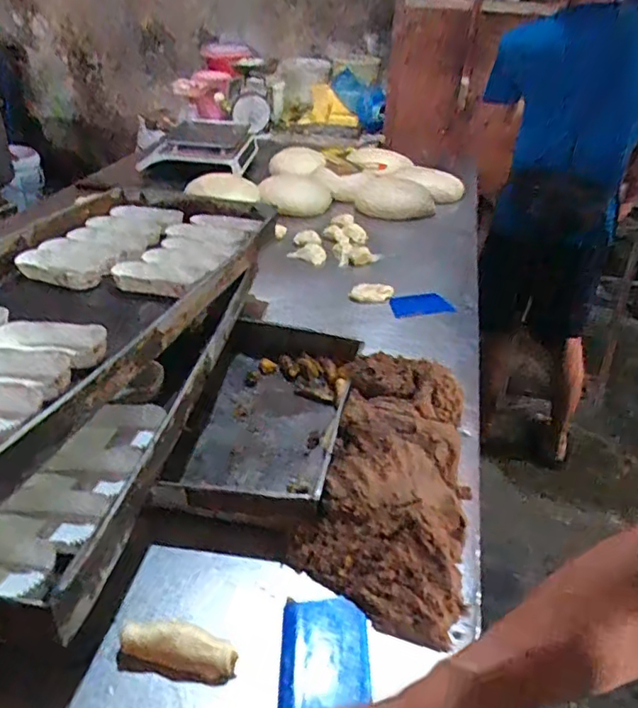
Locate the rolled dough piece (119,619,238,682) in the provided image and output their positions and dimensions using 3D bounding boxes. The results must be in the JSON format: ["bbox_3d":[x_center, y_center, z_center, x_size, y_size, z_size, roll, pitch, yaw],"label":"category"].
[{"bbox_3d":[-0.131,0.273,0.525,0.109,0.029,0.037,10,35,9],"label":"rolled dough piece"}]

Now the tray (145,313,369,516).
[{"bbox_3d":[-0.078,0.078,0.790,0.224,0.056,0.370,9,35,7],"label":"tray"}]

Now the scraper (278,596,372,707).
[{"bbox_3d":[0.006,0.284,0.532,0.083,0.007,0.113,3,32,-1],"label":"scraper"}]

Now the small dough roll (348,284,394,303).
[{"bbox_3d":[0.107,-0.125,1.154,0.089,0.031,0.040,2,35,-4],"label":"small dough roll"}]

